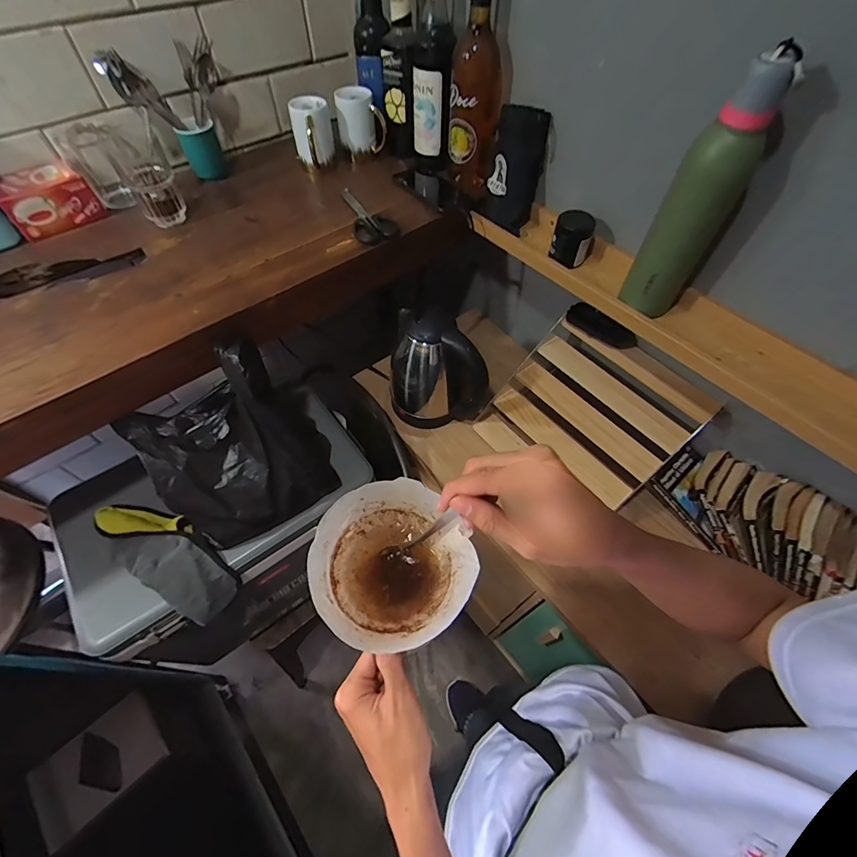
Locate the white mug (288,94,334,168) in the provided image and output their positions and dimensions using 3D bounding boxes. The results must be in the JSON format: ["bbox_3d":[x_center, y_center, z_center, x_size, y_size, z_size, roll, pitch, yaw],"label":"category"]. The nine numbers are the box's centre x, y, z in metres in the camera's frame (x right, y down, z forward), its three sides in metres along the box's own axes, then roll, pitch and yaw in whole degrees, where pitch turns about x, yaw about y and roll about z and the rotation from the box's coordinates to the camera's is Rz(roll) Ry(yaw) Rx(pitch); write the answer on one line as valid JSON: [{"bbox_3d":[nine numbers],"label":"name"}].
[{"bbox_3d":[-0.207,-0.524,0.733,0.069,0.103,0.070,-9,57,-8],"label":"white mug"}]

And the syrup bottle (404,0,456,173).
[{"bbox_3d":[-0.001,-0.605,0.689,0.072,0.303,0.090,-5,57,-5],"label":"syrup bottle"}]

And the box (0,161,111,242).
[{"bbox_3d":[-0.613,-0.369,0.654,0.123,0.076,0.072,-36,64,-22],"label":"box"}]

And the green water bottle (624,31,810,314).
[{"bbox_3d":[0.335,-0.278,0.506,0.062,0.295,0.069,-32,63,-20],"label":"green water bottle"}]

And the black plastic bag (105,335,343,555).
[{"bbox_3d":[-0.299,0.022,0.638,0.250,0.227,0.211,-27,61,-18],"label":"black plastic bag"}]

